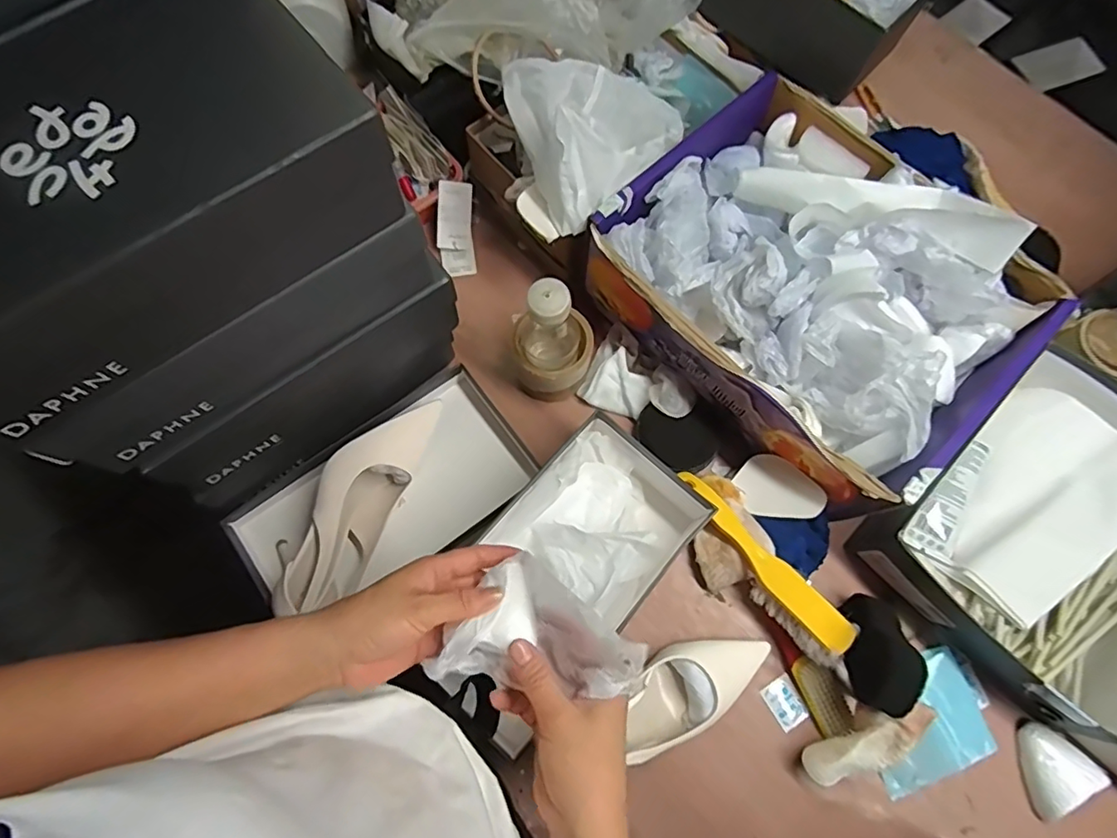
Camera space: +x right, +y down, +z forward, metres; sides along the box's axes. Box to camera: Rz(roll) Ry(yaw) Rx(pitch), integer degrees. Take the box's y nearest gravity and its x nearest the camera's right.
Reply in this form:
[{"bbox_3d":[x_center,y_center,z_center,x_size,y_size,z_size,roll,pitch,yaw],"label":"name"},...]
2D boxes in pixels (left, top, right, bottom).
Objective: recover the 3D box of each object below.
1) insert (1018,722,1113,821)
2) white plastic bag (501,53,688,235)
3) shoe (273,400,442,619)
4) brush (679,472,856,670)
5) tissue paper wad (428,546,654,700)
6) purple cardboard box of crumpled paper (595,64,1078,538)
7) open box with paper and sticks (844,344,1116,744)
[{"bbox_3d":[0.484,0.345,0.560,0.069,0.034,0.067,-36,77,-12],"label":"insert"},{"bbox_3d":[0.027,-0.327,0.601,0.170,0.081,0.207,43,76,11],"label":"white plastic bag"},{"bbox_3d":[-0.208,0.083,0.600,0.070,0.068,0.246,25,74,6],"label":"shoe"},{"bbox_3d":[0.209,0.144,0.589,0.054,0.034,0.221,-35,77,-11],"label":"brush"},{"bbox_3d":[-0.013,0.162,0.385,0.115,0.062,0.097,38,75,10],"label":"tissue paper wad"},{"bbox_3d":[0.272,-0.148,0.613,0.320,0.135,0.403,-43,78,-13],"label":"purple cardboard box of crumpled paper"},{"bbox_3d":[0.516,0.106,0.608,0.327,0.088,0.261,-43,78,-13],"label":"open box with paper and sticks"}]

